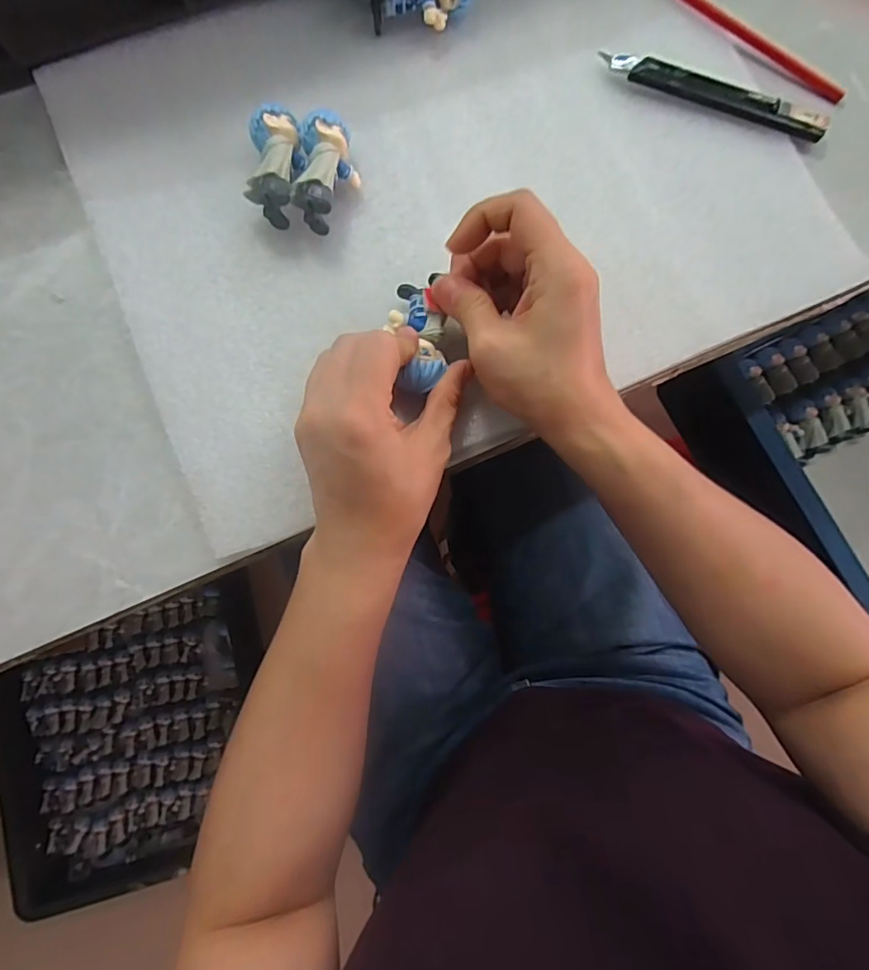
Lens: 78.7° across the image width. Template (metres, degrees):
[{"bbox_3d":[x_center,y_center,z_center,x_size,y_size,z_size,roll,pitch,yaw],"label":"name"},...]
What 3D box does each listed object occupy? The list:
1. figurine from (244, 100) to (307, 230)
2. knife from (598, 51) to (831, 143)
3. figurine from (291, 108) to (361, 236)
[{"bbox_3d":[-0.088,-0.178,0.297,0.028,0.033,0.057,-3,81,-2],"label":"figurine"},{"bbox_3d":[0.169,-0.239,0.321,0.137,0.010,0.018,17,81,1],"label":"knife"},{"bbox_3d":[-0.059,-0.179,0.296,0.030,0.032,0.067,7,81,0],"label":"figurine"}]

